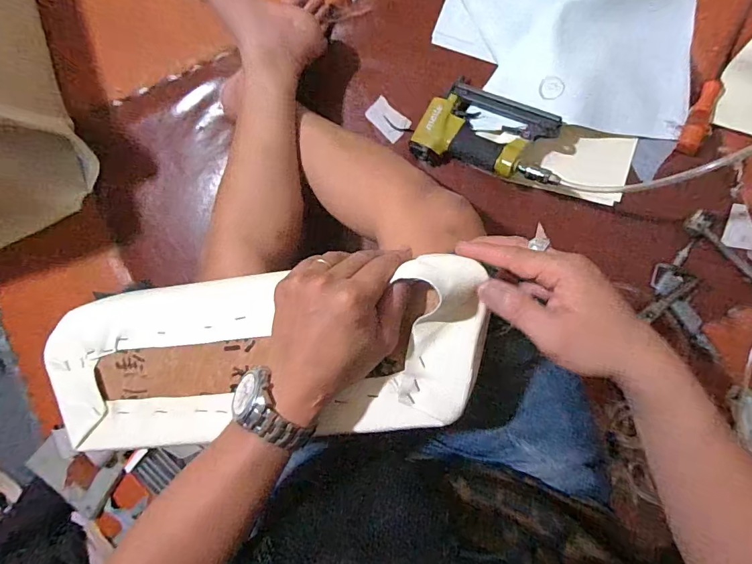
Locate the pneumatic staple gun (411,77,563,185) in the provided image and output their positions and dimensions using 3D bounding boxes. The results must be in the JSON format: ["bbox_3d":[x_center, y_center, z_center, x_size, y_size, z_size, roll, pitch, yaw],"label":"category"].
[{"bbox_3d":[0.183,-0.226,0.664,0.218,0.056,0.125,21,83,19],"label":"pneumatic staple gun"}]

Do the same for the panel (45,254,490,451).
[{"bbox_3d":[-0.105,0.069,0.364,0.386,0.048,0.142,-5,92,9],"label":"panel"}]

